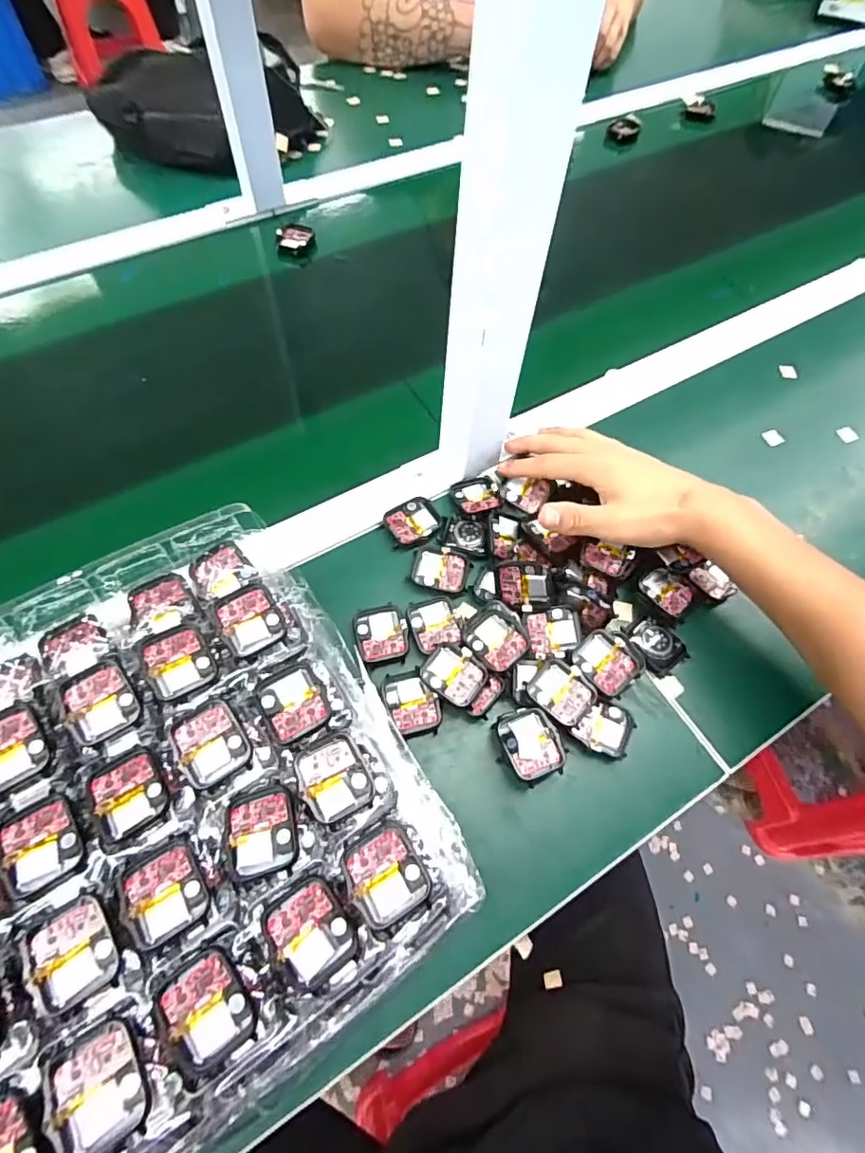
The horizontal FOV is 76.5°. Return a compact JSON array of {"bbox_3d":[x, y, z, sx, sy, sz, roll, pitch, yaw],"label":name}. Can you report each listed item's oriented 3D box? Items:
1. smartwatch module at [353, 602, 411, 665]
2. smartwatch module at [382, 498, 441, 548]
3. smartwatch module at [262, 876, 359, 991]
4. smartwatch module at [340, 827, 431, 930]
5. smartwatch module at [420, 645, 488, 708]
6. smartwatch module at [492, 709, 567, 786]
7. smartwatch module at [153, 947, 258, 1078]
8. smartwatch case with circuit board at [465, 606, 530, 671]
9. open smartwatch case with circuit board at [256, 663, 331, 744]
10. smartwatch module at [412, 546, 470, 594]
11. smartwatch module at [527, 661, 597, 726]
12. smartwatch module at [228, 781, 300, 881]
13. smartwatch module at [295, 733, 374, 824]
[{"bbox_3d":[-0.038,0.042,0.412,0.039,0.005,0.045,-7,64,-6],"label":"smartwatch module"},{"bbox_3d":[-0.016,-0.045,0.454,0.042,0.006,0.038,-31,68,-16],"label":"smartwatch module"},{"bbox_3d":[-0.060,0.175,0.273,0.036,0.010,0.045,-33,69,-17],"label":"smartwatch module"},{"bbox_3d":[-0.024,0.153,0.283,0.036,0.007,0.041,-26,67,-14],"label":"smartwatch module"},{"bbox_3d":[0.015,0.068,0.387,0.043,0.005,0.037,34,69,12],"label":"smartwatch module"},{"bbox_3d":[0.066,0.115,0.376,0.040,0.021,0.047,-21,66,-12],"label":"smartwatch module"},{"bbox_3d":[-0.104,0.201,0.256,0.035,0.007,0.043,-36,70,-18],"label":"smartwatch module"},{"bbox_3d":[0.048,0.045,0.402,0.042,0.012,0.041,41,69,17],"label":"smartwatch case with circuit board"},{"bbox_3d":[-0.082,0.074,0.324,0.034,0.008,0.041,-24,67,-14],"label":"open smartwatch case with circuit board"},{"bbox_3d":[0.007,-0.006,0.437,0.043,0.004,0.036,13,63,4],"label":"smartwatch module"},{"bbox_3d":[0.091,0.081,0.387,0.041,0.007,0.038,38,68,16],"label":"smartwatch module"},{"bbox_3d":[-0.091,0.137,0.296,0.038,0.011,0.043,-11,64,-8],"label":"smartwatch module"},{"bbox_3d":[-0.055,0.112,0.307,0.034,0.010,0.042,-27,67,-15],"label":"smartwatch module"}]

